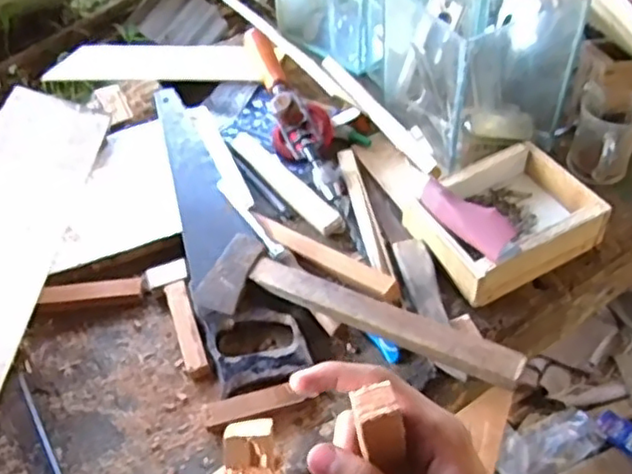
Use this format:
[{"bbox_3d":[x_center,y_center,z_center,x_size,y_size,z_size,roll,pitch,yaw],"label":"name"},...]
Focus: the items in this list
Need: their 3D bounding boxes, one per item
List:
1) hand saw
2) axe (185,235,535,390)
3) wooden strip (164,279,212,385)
[{"bbox_3d":[-0.119,-0.028,0.716,0.084,0.019,0.435,-17,51,-12],"label":"hand saw"},{"bbox_3d":[0.037,0.071,0.606,0.305,0.031,0.075,16,52,16],"label":"axe"},{"bbox_3d":[-0.126,0.089,0.631,0.021,0.019,0.109,-18,51,-12],"label":"wooden strip"}]

